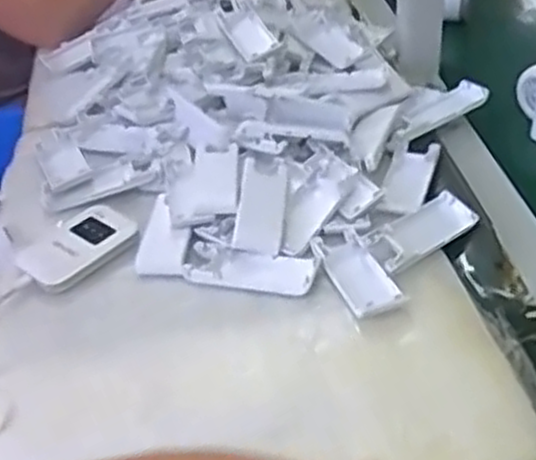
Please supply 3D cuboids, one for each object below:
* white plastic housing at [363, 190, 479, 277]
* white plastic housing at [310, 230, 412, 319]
[{"bbox_3d":[0.121,0.002,0.616,0.101,0.014,0.039,-30,45,-28],"label":"white plastic housing"},{"bbox_3d":[0.066,0.029,0.585,0.039,0.013,0.099,-14,39,-11],"label":"white plastic housing"}]

